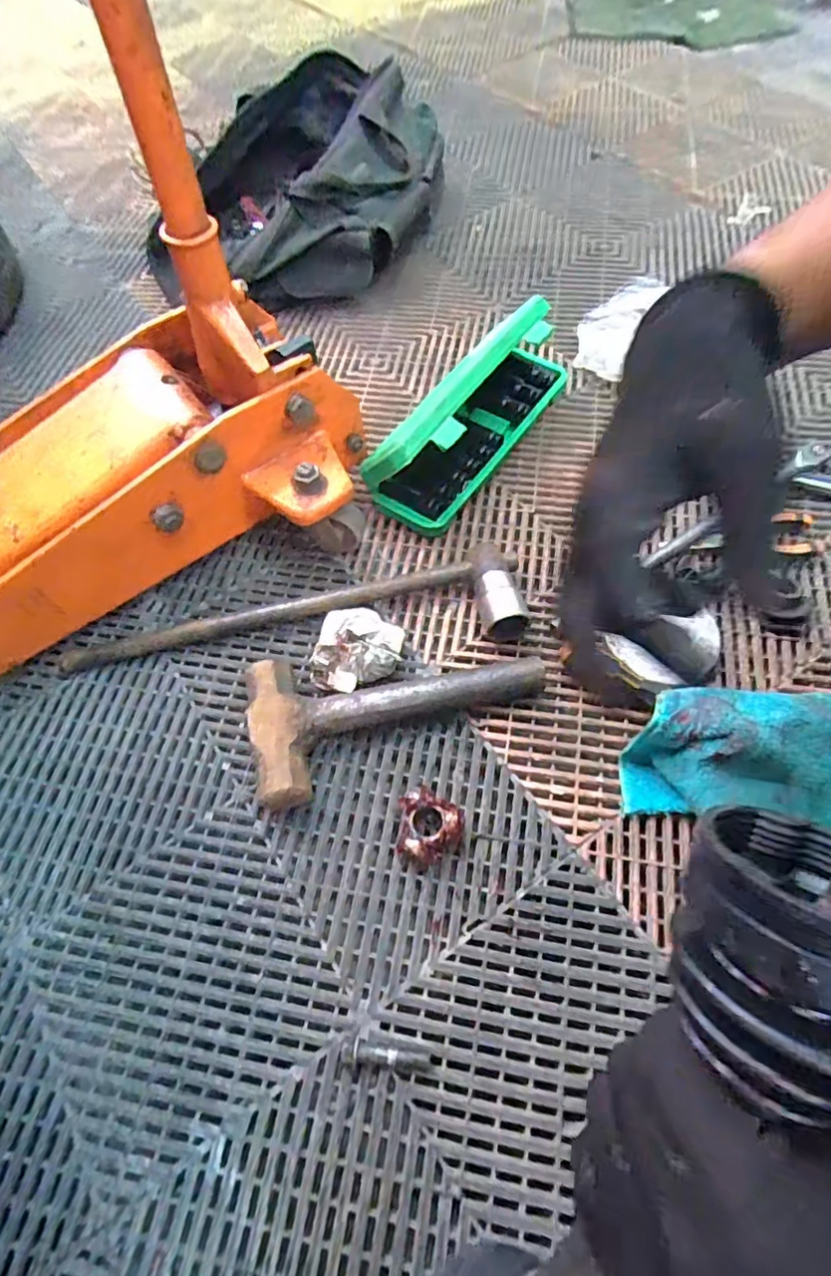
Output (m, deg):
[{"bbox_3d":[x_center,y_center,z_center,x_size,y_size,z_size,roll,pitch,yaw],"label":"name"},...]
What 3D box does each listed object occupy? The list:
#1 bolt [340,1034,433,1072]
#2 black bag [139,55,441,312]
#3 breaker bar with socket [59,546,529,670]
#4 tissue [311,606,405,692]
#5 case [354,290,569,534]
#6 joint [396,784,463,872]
[{"bbox_3d":[-0.020,0.292,0.412,0.063,0.015,0.014,5,62,6],"label":"bolt"},{"bbox_3d":[-0.156,-0.649,0.850,0.342,0.151,0.400,11,63,9],"label":"black bag"},{"bbox_3d":[-0.125,-0.024,0.581,0.458,0.047,0.096,-6,61,0],"label":"breaker bar with socket"},{"bbox_3d":[-0.054,0.004,0.543,0.078,0.070,0.092,2,62,4],"label":"tissue"},{"bbox_3d":[0.067,-0.250,0.646,0.090,0.108,0.287,32,68,19],"label":"case"},{"bbox_3d":[0.007,0.156,0.478,0.053,0.035,0.054,-1,61,2],"label":"joint"}]

